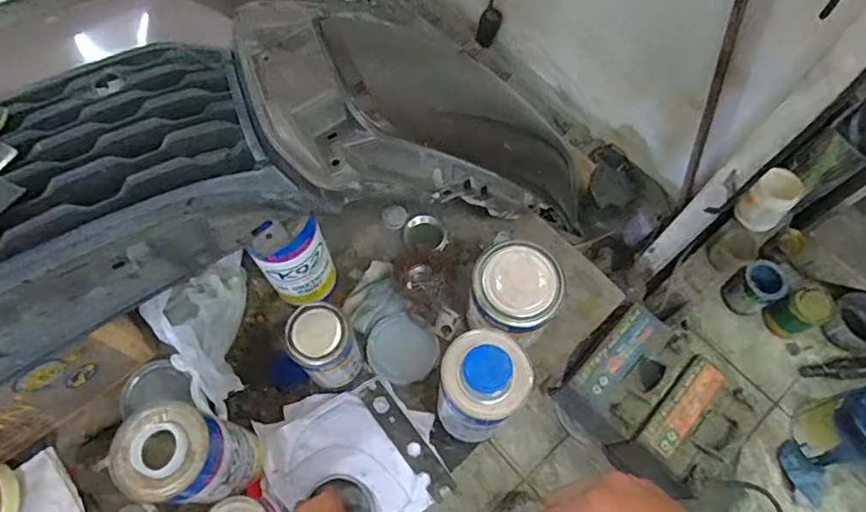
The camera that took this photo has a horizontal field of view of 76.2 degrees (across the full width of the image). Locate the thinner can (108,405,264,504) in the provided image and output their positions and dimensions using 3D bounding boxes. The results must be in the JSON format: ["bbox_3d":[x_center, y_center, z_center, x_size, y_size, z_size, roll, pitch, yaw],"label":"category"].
[{"bbox_3d":[-0.236,0.201,0.547,0.089,0.163,0.086,1,65,-2],"label":"thinner can"}]

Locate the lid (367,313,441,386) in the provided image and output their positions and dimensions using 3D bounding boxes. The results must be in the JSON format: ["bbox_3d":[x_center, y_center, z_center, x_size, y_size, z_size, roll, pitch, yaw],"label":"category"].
[{"bbox_3d":[-0.041,0.121,0.712,0.090,0.013,0.082,1,65,-2],"label":"lid"}]

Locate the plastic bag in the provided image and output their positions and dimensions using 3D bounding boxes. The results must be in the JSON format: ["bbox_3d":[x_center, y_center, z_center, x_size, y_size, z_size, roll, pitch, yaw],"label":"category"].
[{"bbox_3d":[-0.293,0.087,0.686,0.104,0.069,0.206,-7,66,-5],"label":"plastic bag"}]

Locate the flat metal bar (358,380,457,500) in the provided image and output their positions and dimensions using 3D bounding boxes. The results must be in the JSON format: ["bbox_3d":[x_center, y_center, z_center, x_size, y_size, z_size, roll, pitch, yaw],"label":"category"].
[{"bbox_3d":[-0.031,0.220,0.669,0.034,0.005,0.156,-29,67,-30],"label":"flat metal bar"}]

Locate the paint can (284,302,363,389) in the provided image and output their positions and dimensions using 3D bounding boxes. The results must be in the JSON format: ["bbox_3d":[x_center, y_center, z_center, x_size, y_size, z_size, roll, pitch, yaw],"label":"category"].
[{"bbox_3d":[-0.122,0.108,0.637,0.067,0.123,0.068,1,65,-2],"label":"paint can"}]

